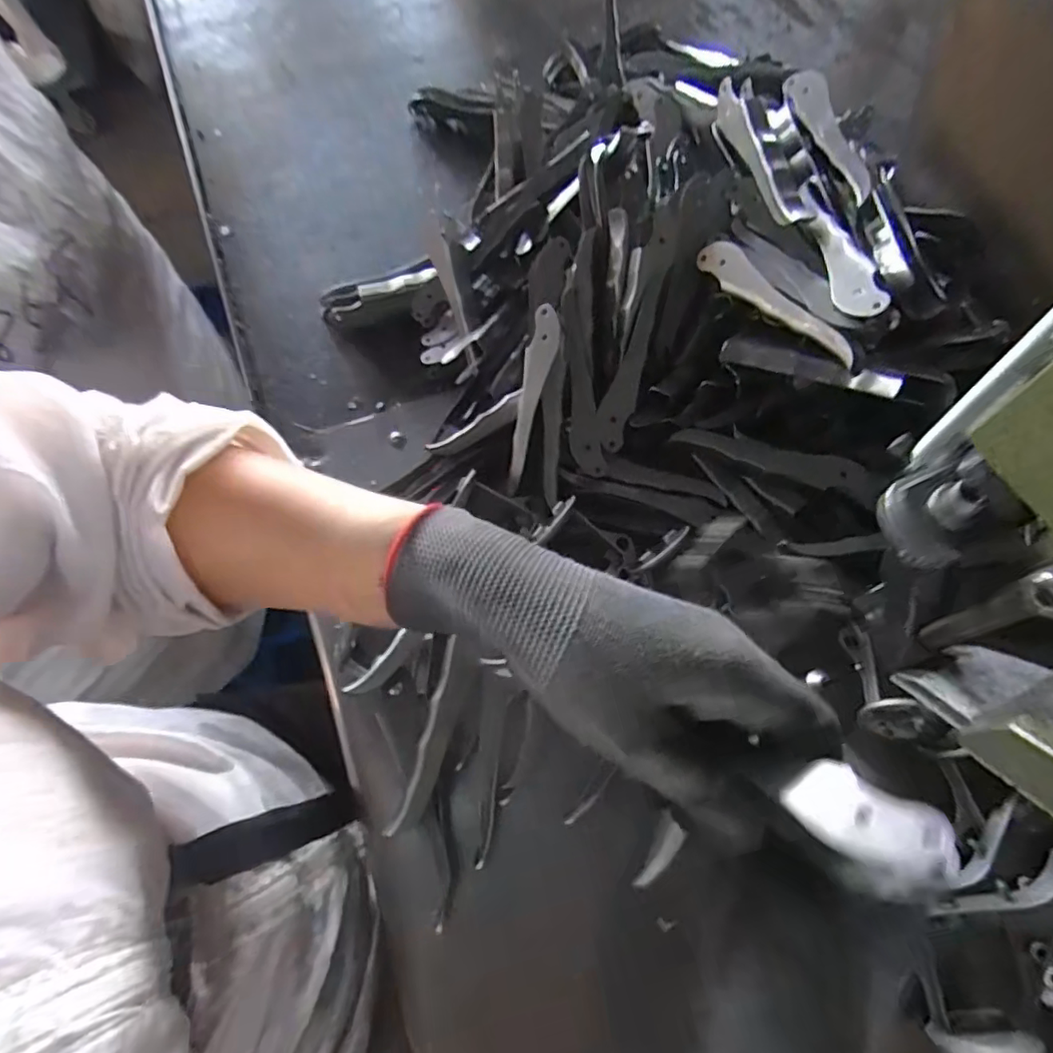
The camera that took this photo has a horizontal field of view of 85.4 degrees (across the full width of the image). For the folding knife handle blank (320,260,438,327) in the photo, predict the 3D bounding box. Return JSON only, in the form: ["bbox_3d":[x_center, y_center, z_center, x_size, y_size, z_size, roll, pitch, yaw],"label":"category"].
[{"bbox_3d":[-0.127,-0.200,0.482,0.105,0.016,0.027,-16,61,8],"label":"folding knife handle blank"}]

